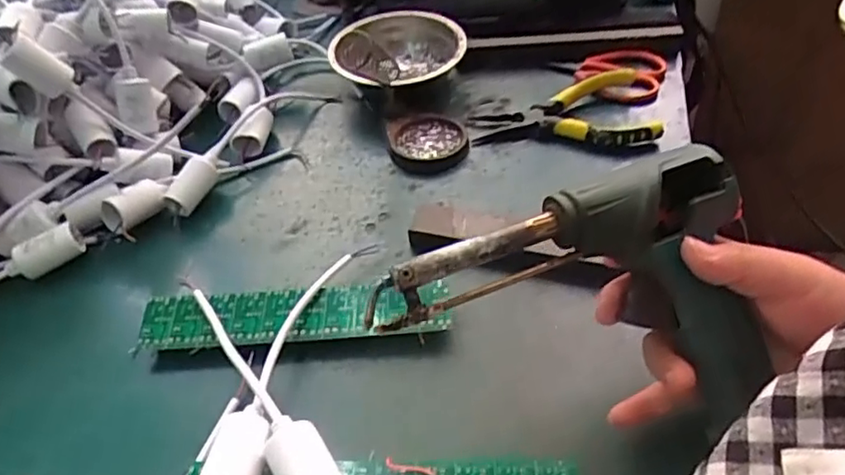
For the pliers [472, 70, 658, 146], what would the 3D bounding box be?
[{"bbox_3d":[0.122,-0.110,0.538,0.149,0.032,0.083,2,45,10],"label":"pliers"}]

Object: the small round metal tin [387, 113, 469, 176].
[{"bbox_3d":[0.004,-0.080,0.534,0.068,0.021,0.067,-4,44,4],"label":"small round metal tin"}]

